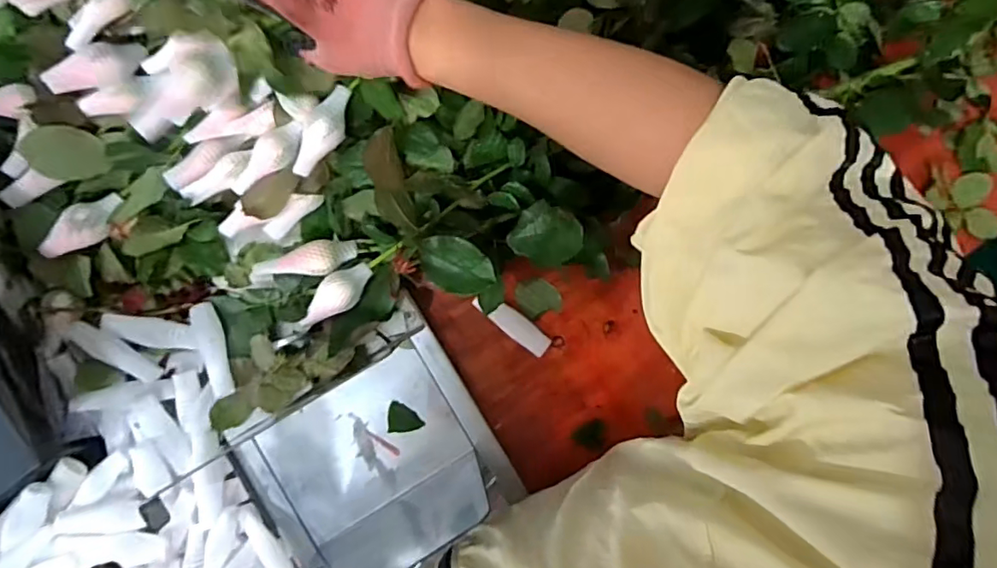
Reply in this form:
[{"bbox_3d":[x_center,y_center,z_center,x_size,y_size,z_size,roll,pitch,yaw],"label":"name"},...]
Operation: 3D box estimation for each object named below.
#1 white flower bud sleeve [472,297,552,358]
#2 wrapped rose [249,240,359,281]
[{"bbox_3d":[0.014,0.040,0.554,0.087,0.010,0.024,41,84,0],"label":"white flower bud sleeve"},{"bbox_3d":[-0.181,-0.021,0.511,0.094,0.030,0.029,-9,86,-5],"label":"wrapped rose"}]

